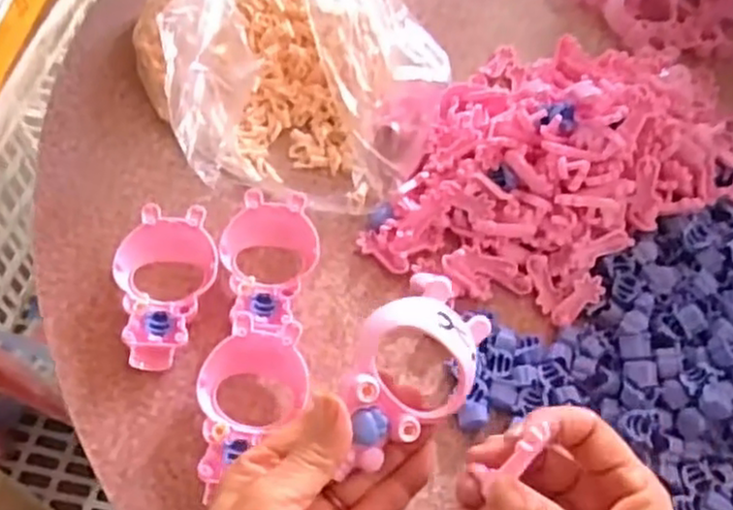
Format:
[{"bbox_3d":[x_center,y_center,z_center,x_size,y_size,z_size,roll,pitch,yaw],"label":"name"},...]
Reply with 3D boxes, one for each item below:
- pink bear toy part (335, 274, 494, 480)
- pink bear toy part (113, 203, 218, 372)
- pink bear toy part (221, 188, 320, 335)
[{"bbox_3d":[0.020,0.052,0.326,0.053,0.029,0.091,37,64,17],"label":"pink bear toy part"},{"bbox_3d":[-0.123,0.021,0.429,0.058,0.027,0.103,3,59,-2],"label":"pink bear toy part"},{"bbox_3d":[-0.061,0.007,0.440,0.058,0.030,0.097,2,59,-3],"label":"pink bear toy part"}]

